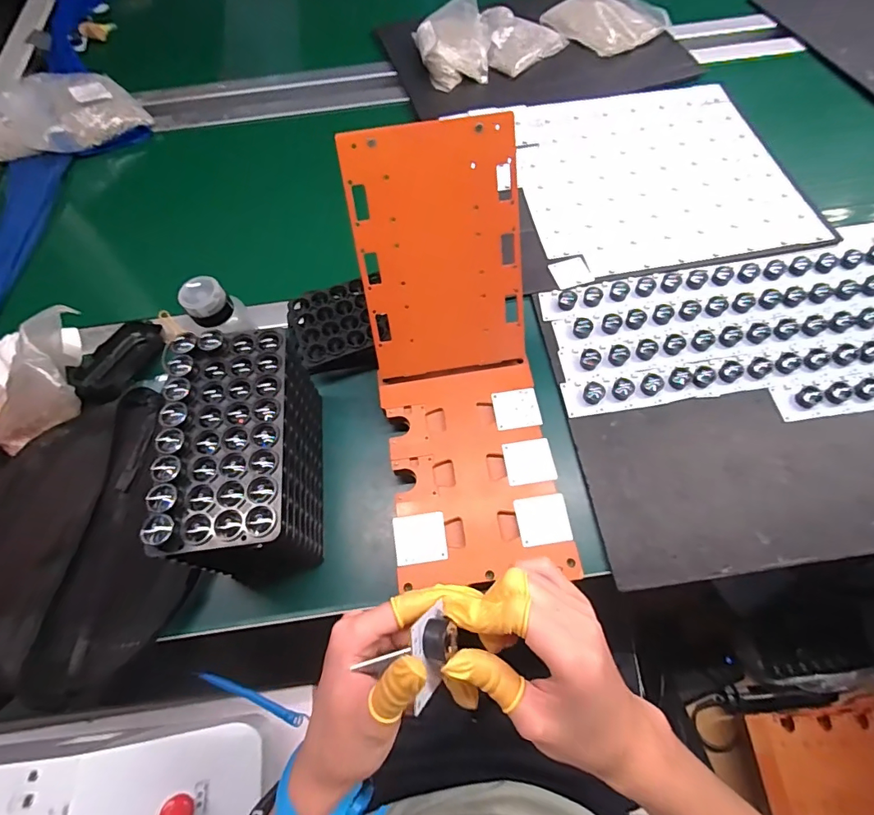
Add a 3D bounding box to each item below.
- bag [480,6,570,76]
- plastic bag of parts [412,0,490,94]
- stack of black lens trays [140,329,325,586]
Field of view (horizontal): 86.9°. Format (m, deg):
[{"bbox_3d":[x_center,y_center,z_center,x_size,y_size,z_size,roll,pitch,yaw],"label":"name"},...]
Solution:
[{"bbox_3d":[0.154,-0.649,0.812,0.136,0.023,0.165,-4,65,1],"label":"bag"},{"bbox_3d":[0.030,-0.628,0.796,0.121,0.053,0.161,-18,66,-5],"label":"plastic bag of parts"},{"bbox_3d":[-0.175,0.046,0.436,0.098,0.150,0.201,-7,65,0],"label":"stack of black lens trays"}]

